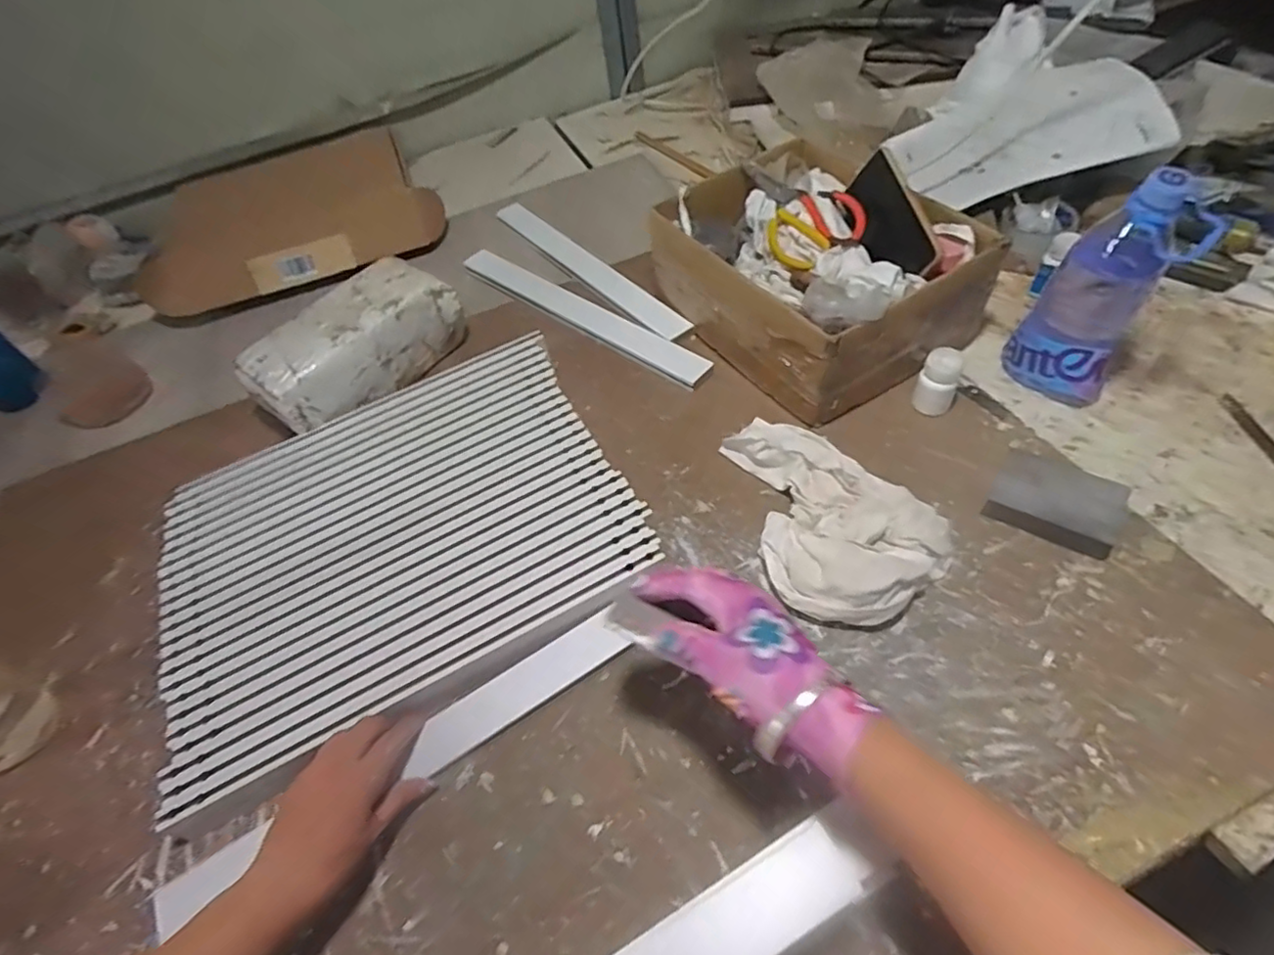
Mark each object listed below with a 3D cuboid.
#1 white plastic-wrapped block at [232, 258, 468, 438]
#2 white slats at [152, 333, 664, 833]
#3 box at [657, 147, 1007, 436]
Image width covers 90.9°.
[{"bbox_3d":[-0.344,-0.162,0.759,0.117,0.095,0.244,32,64,28],"label":"white plastic-wrapped block"},{"bbox_3d":[-0.250,0.051,0.628,0.444,0.039,0.388,-28,56,-15],"label":"white slats"},{"bbox_3d":[0.206,-0.246,0.729,0.266,0.146,0.321,-30,54,-13],"label":"box"}]

